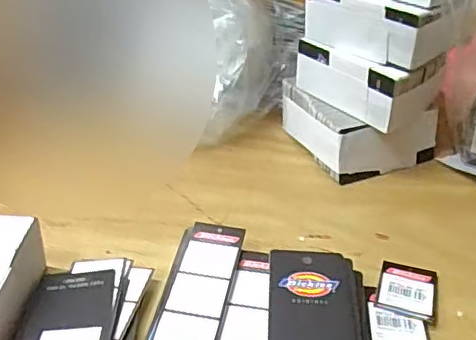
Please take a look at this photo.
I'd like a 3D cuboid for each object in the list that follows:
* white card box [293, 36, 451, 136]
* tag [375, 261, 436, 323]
[{"bbox_3d":[0.115,-0.087,0.518,0.079,0.056,0.112,-29,46,-35],"label":"white card box"},{"bbox_3d":[0.117,0.082,0.393,0.039,0.007,0.052,12,37,14],"label":"tag"}]

